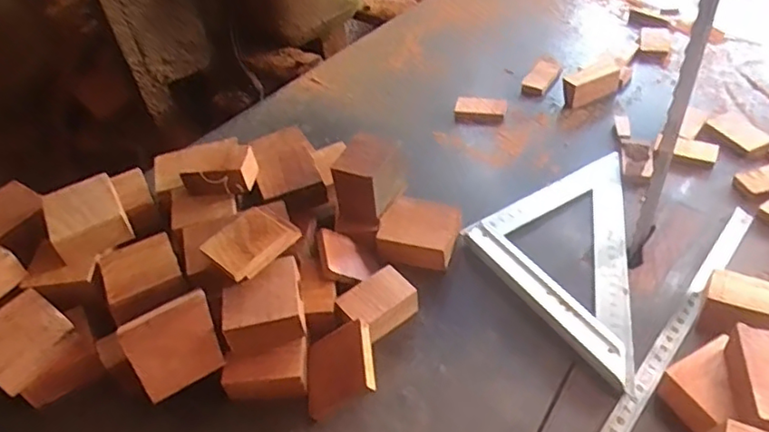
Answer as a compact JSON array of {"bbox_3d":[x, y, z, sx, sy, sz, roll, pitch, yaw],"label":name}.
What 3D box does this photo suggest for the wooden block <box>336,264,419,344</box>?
[{"bbox_3d":[-0.003,0.069,0.467,0.054,0.031,0.040,-35,51,-25],"label":"wooden block"}]

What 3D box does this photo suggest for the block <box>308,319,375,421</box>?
[{"bbox_3d":[-0.032,0.108,0.424,0.054,0.012,0.055,-36,45,28],"label":"block"}]

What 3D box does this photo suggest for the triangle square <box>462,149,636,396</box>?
[{"bbox_3d":[0.184,0.030,0.490,0.177,0.015,0.176,-28,48,-19],"label":"triangle square"}]

